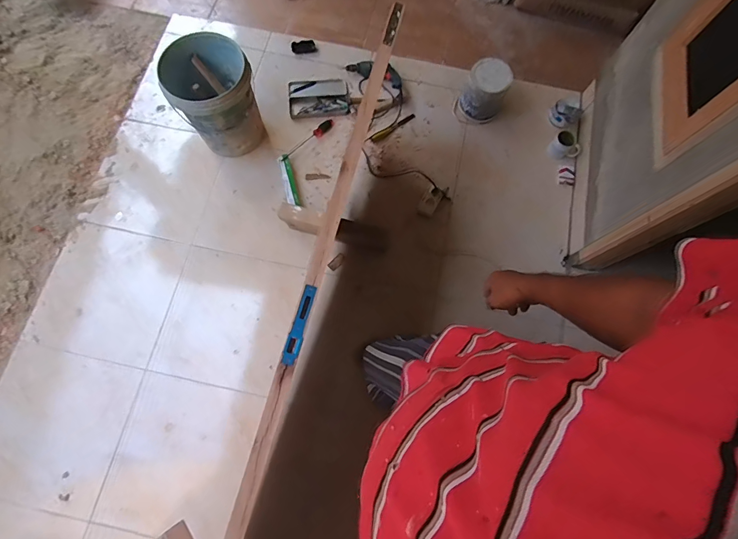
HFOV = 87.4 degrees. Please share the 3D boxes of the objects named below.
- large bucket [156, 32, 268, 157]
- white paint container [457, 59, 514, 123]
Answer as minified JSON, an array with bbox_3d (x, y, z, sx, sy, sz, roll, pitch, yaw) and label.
[{"bbox_3d":[-0.584,-0.653,1.506,0.294,0.374,0.308,1,74,-2],"label":"large bucket"},{"bbox_3d":[0.490,-0.759,1.659,0.183,0.203,0.169,23,74,5],"label":"white paint container"}]

